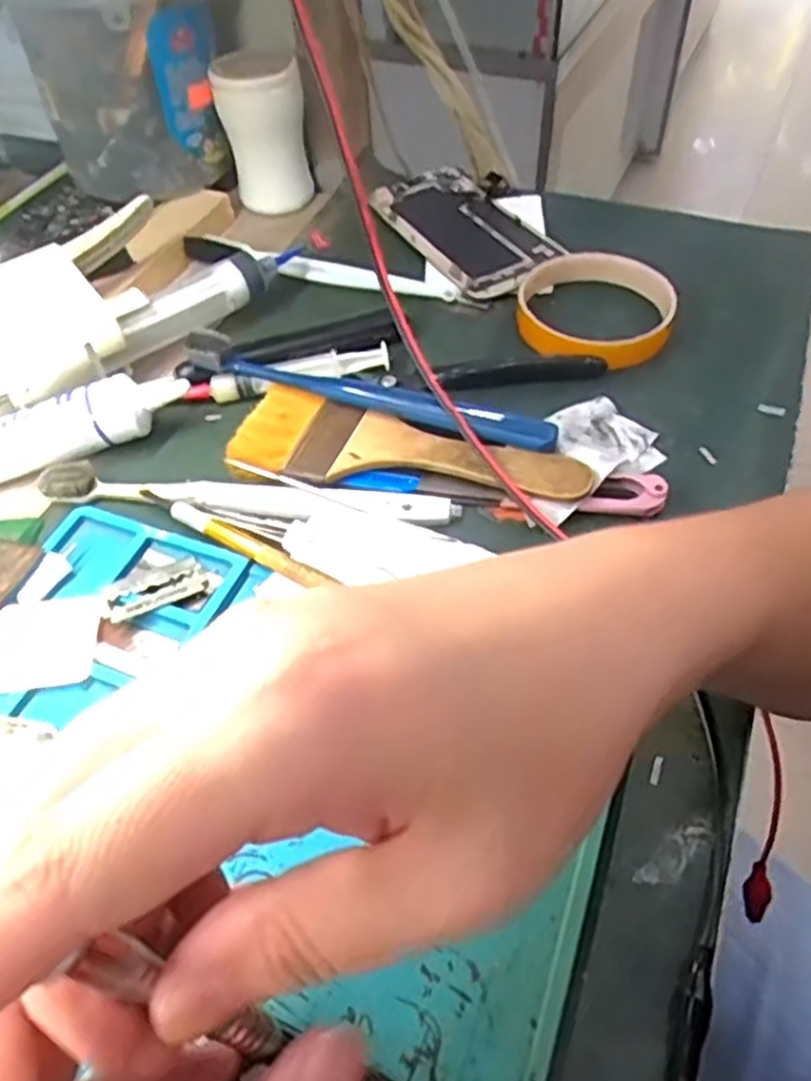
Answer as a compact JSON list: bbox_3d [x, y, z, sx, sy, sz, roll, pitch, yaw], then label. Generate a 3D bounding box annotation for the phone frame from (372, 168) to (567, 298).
[{"bbox_3d":[0.036,-0.197,0.473,0.071,0.007,0.150,-24,54,-16],"label":"phone frame"}]

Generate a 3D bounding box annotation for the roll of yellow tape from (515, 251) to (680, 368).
[{"bbox_3d":[0.102,-0.125,0.405,0.081,0.015,0.085,-2,51,2],"label":"roll of yellow tape"}]

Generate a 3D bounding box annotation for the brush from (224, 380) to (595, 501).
[{"bbox_3d":[0.001,-0.045,0.344,0.159,0.010,0.059,7,52,8],"label":"brush"}]

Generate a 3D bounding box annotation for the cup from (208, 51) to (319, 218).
[{"bbox_3d":[-0.088,-0.256,0.473,0.052,0.082,0.044,-13,52,-7],"label":"cup"}]

